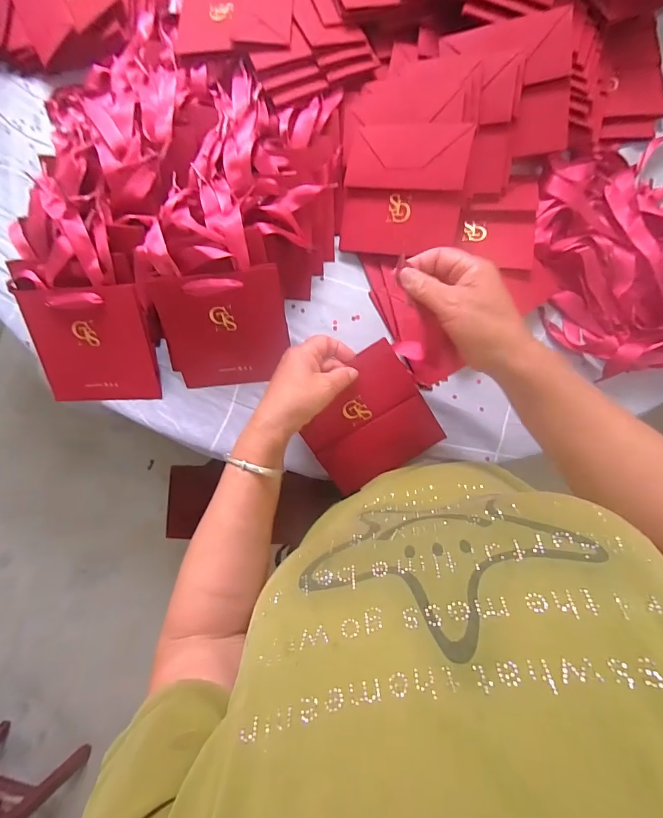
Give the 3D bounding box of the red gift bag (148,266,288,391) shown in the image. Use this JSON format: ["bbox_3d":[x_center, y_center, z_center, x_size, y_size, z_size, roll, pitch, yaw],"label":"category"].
[{"bbox_3d":[-0.127,-0.092,0.463,0.148,0.022,0.134,-6,127,4],"label":"red gift bag"}]

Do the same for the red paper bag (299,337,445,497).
[{"bbox_3d":[0.038,0.015,0.438,0.135,0.012,0.134,-33,96,-1],"label":"red paper bag"}]

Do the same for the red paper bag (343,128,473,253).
[{"bbox_3d":[0.083,-0.255,0.459,0.137,0.006,0.137,13,104,21],"label":"red paper bag"}]

